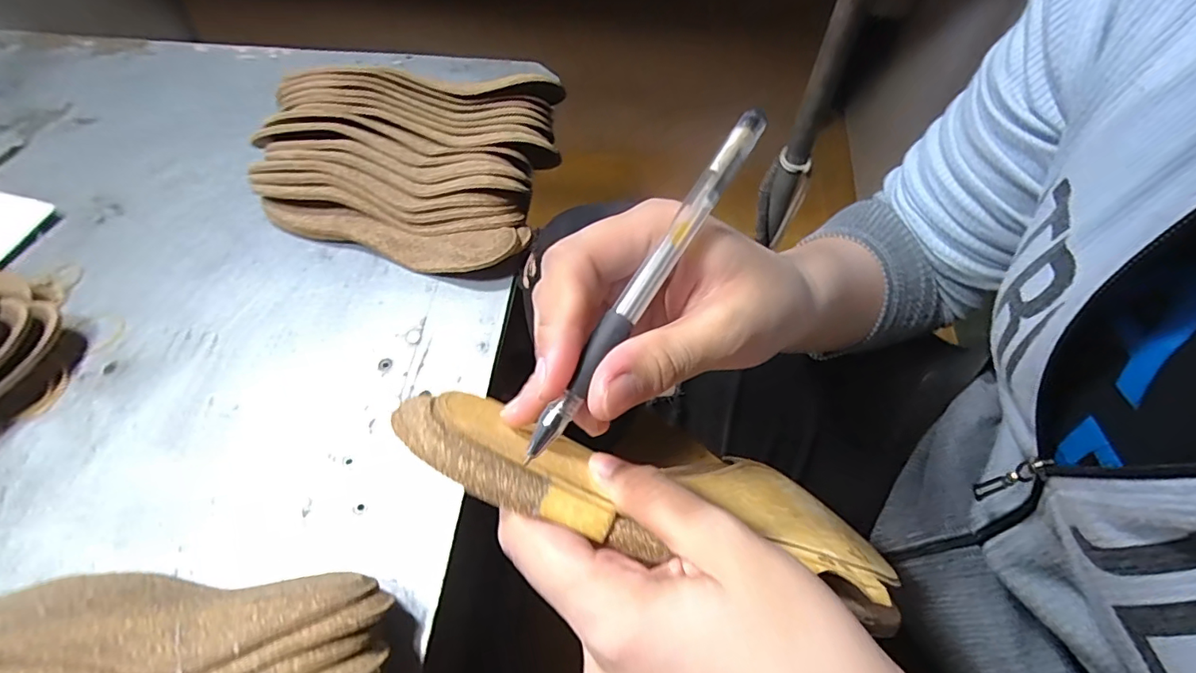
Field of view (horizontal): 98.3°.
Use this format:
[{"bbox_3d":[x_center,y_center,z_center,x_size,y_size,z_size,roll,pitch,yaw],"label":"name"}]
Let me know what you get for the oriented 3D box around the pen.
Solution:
[{"bbox_3d":[0.016,-0.019,0.163,0.009,0.007,0.129,32,82,16],"label":"pen"}]

